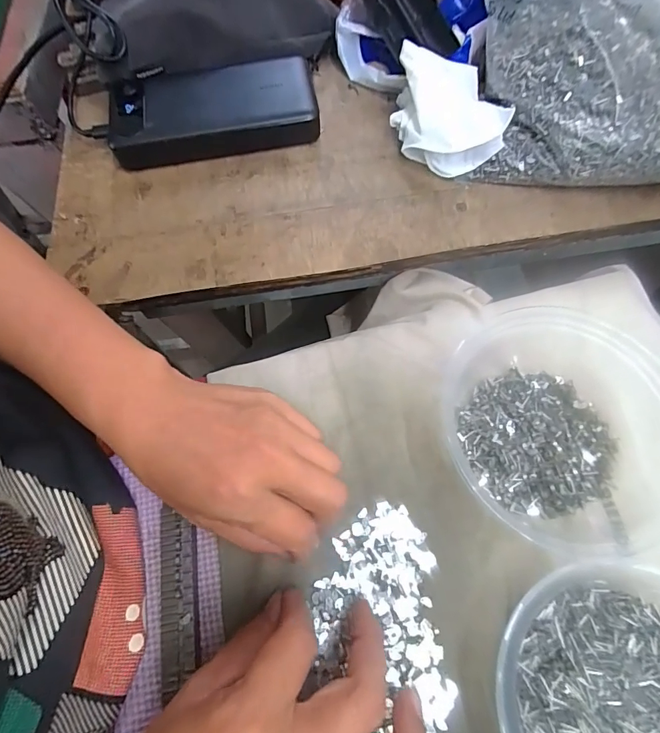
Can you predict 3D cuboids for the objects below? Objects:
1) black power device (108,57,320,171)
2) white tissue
[{"bbox_3d":[-0.090,-0.200,0.326,0.154,0.025,0.069,-8,68,-1],"label":"black power device"},{"bbox_3d":[0.083,-0.182,0.301,0.072,0.048,0.078,0,69,2],"label":"white tissue"}]

